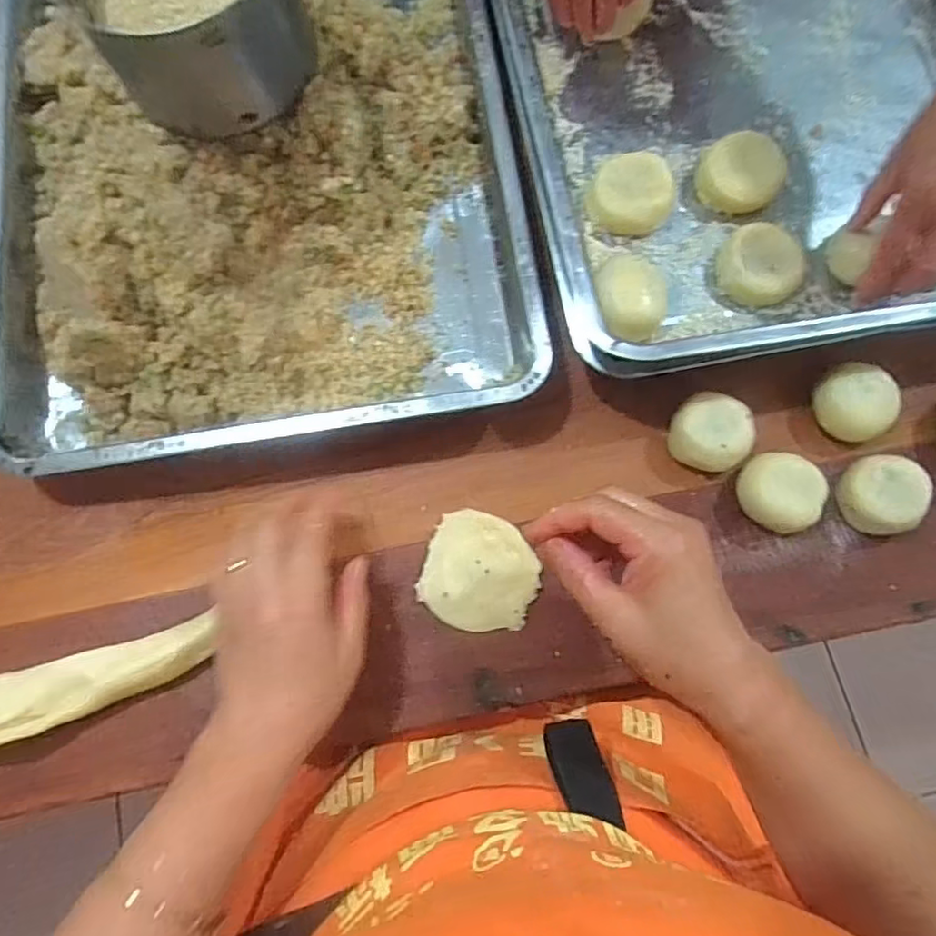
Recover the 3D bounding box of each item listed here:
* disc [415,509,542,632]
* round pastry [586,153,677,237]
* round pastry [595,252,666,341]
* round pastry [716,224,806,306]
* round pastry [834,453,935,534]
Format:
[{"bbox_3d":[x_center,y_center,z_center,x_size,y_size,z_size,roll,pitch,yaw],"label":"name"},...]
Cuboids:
[{"bbox_3d":[0.009,0.072,0.415,0.078,0.006,0.077,0,77,-1],"label":"disc"},{"bbox_3d":[0.120,-0.199,0.439,0.059,0.035,0.048,17,76,4],"label":"round pastry"},{"bbox_3d":[0.113,-0.115,0.413,0.046,0.029,0.052,-3,76,-1],"label":"round pastry"},{"bbox_3d":[0.212,-0.146,0.432,0.055,0.022,0.060,0,76,0],"label":"round pastry"},{"bbox_3d":[0.283,0.018,0.407,0.044,0.030,0.048,0,76,0],"label":"round pastry"}]

